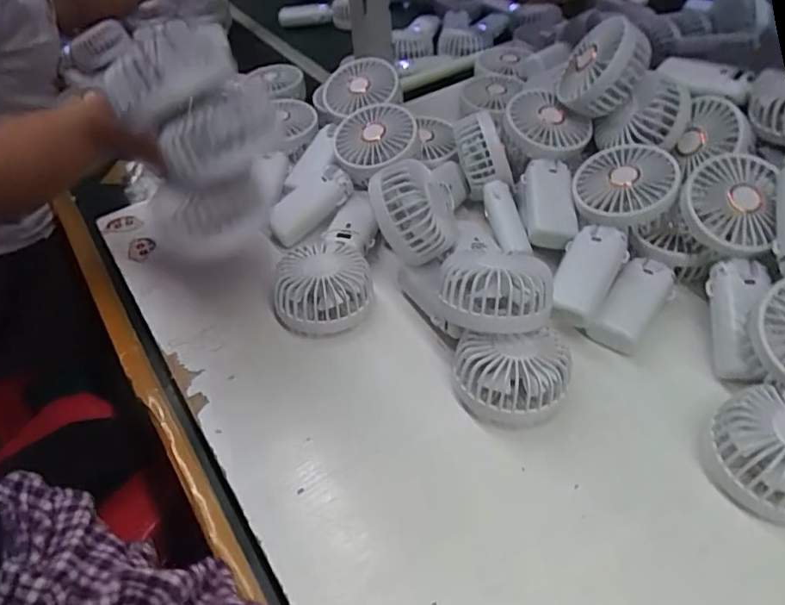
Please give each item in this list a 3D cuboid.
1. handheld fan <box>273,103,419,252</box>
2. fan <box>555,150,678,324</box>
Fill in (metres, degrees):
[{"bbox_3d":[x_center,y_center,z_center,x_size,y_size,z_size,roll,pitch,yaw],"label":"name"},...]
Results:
[{"bbox_3d":[-0.054,-0.133,0.591,0.176,0.033,0.079,-46,53,-1],"label":"handheld fan"},{"bbox_3d":[0.183,-0.061,0.500,0.084,0.040,0.184,21,70,22],"label":"fan"}]

